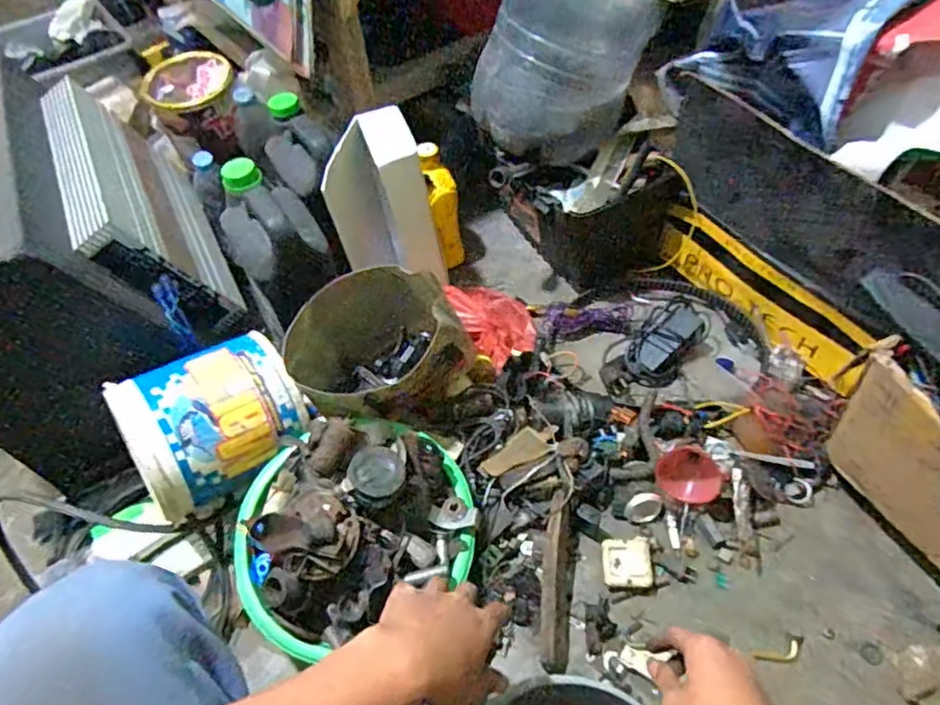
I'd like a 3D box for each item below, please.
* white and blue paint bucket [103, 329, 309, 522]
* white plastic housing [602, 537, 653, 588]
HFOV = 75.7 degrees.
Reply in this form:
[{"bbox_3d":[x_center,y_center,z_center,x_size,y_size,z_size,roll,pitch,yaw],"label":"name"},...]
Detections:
[{"bbox_3d":[-0.312,0.096,0.768,0.200,0.172,0.158,-33,57,-20],"label":"white and blue paint bucket"},{"bbox_3d":[0.199,0.264,0.762,0.058,0.021,0.062,-1,52,4],"label":"white plastic housing"}]

